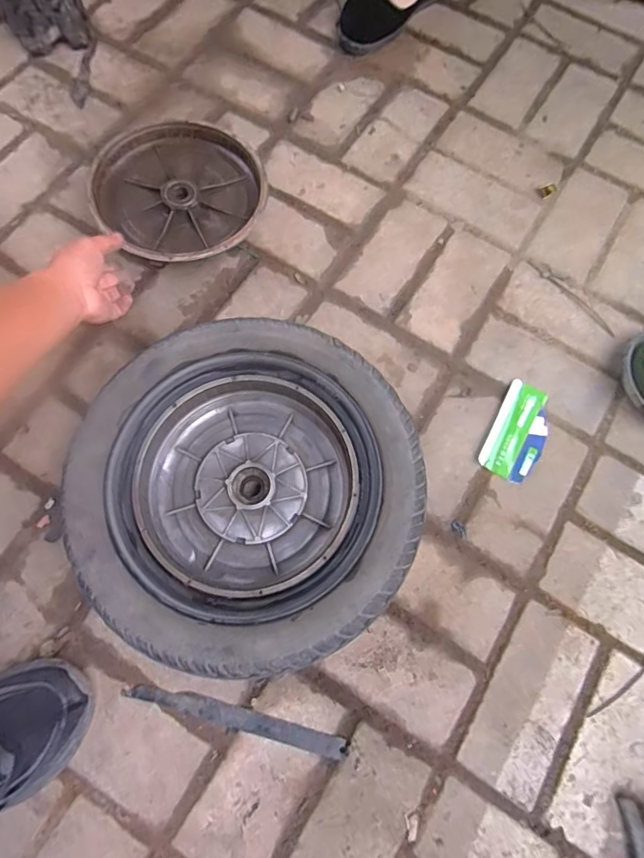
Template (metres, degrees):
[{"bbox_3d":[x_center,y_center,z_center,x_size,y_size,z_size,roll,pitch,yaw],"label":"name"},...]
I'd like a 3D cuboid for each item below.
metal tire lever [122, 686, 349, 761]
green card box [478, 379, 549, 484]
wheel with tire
[{"bbox_3d":[-0.087,0.296,0.484,0.227,0.004,0.023,15,74,3],"label":"metal tire lever"},{"bbox_3d":[0.240,0.003,0.580,0.063,0.006,0.123,27,75,6],"label":"green card box"},{"bbox_3d":[-0.072,0.063,0.505,0.327,0.097,0.329,0,74,-1],"label":"wheel with tire"}]

